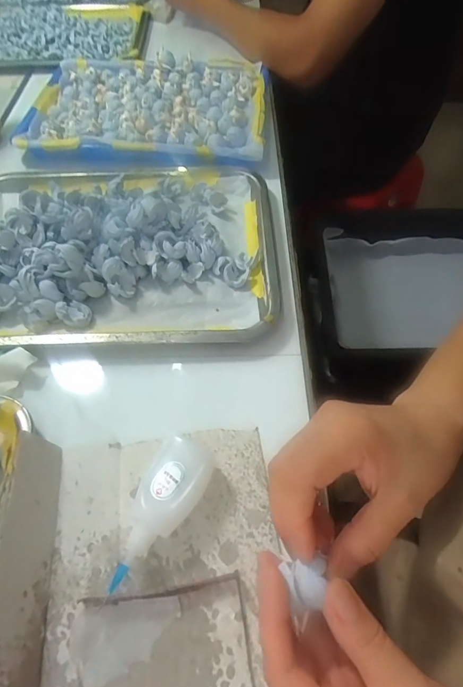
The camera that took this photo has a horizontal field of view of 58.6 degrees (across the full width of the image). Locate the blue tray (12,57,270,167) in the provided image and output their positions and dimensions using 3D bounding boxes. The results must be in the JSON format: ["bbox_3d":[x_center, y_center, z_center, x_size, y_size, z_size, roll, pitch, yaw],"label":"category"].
[{"bbox_3d":[-0.114,-0.335,0.579,0.317,0.042,0.257,3,56,2],"label":"blue tray"}]

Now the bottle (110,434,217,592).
[{"bbox_3d":[-0.044,0.114,0.289,0.042,0.030,0.108,18,58,12],"label":"bottle"}]

